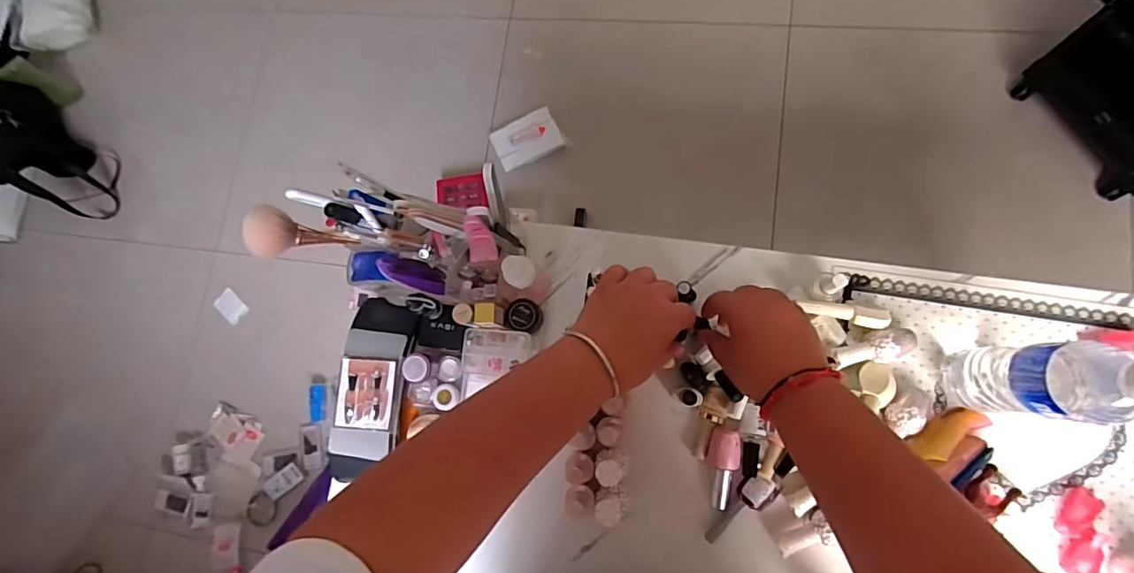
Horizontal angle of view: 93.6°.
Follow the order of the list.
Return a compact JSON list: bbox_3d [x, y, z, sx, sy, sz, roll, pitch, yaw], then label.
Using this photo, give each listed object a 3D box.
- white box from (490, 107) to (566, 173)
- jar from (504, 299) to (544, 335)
[{"bbox_3d":[-0.112,-0.410,1.476,0.179,0.018,0.124,-25,77,4],"label":"white box"},{"bbox_3d":[-0.049,0.034,0.617,0.039,0.026,0.037,-2,80,9],"label":"jar"}]

